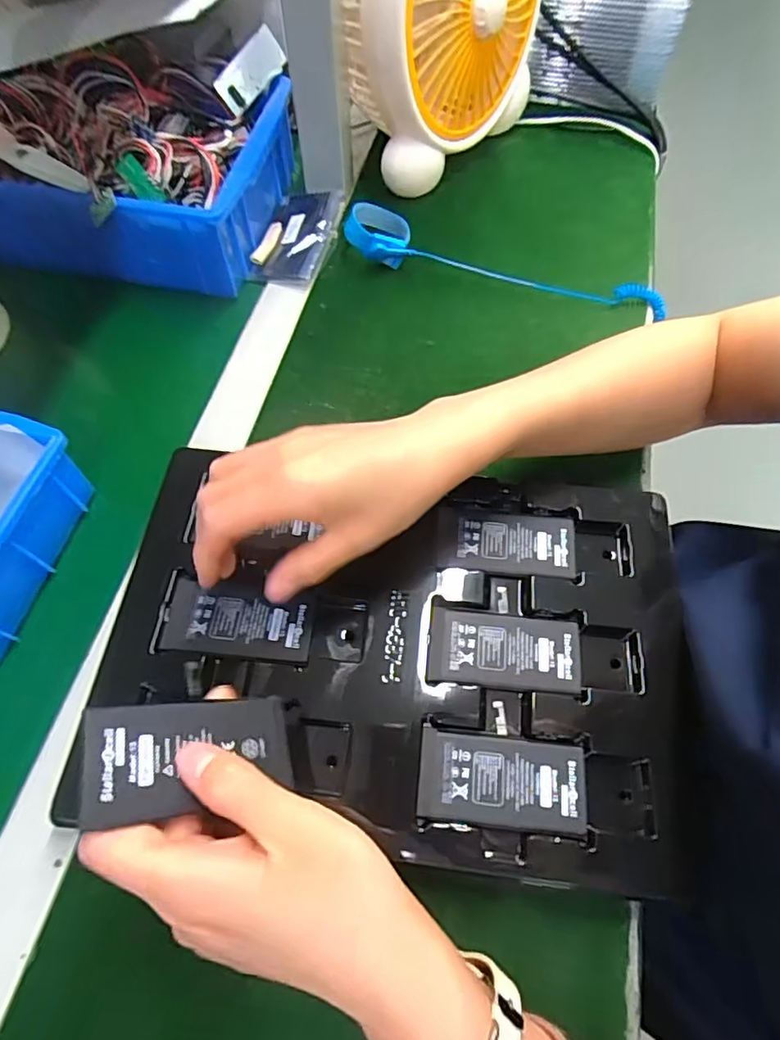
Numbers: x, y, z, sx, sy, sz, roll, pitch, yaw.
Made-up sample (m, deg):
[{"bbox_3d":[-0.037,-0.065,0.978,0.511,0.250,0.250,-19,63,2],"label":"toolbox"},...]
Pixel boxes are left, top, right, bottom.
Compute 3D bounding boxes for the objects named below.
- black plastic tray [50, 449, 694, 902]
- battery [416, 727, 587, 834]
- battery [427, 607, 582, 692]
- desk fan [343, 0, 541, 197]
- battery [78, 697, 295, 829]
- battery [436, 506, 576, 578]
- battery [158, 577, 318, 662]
[{"bbox_3d":[0.003,0.067,0.331,0.325,0.020,0.220,8,62,4],"label":"black plastic tray"},{"bbox_3d":[0.059,0.137,0.291,0.086,0.004,0.043,5,62,3],"label":"battery"},{"bbox_3d":[0.067,0.076,0.323,0.087,0.004,0.043,5,62,2],"label":"battery"},{"bbox_3d":[0.053,-0.455,0.487,0.100,0.236,0.214,27,65,13],"label":"desk fan"},{"bbox_3d":[-0.082,0.097,0.235,0.085,0.006,0.045,4,55,-39],"label":"battery"},{"bbox_3d":[0.074,0.013,0.354,0.086,0.004,0.042,5,62,2],"label":"battery"},{"bbox_3d":[-0.089,0.059,0.330,0.087,0.004,0.043,4,62,2],"label":"battery"}]

